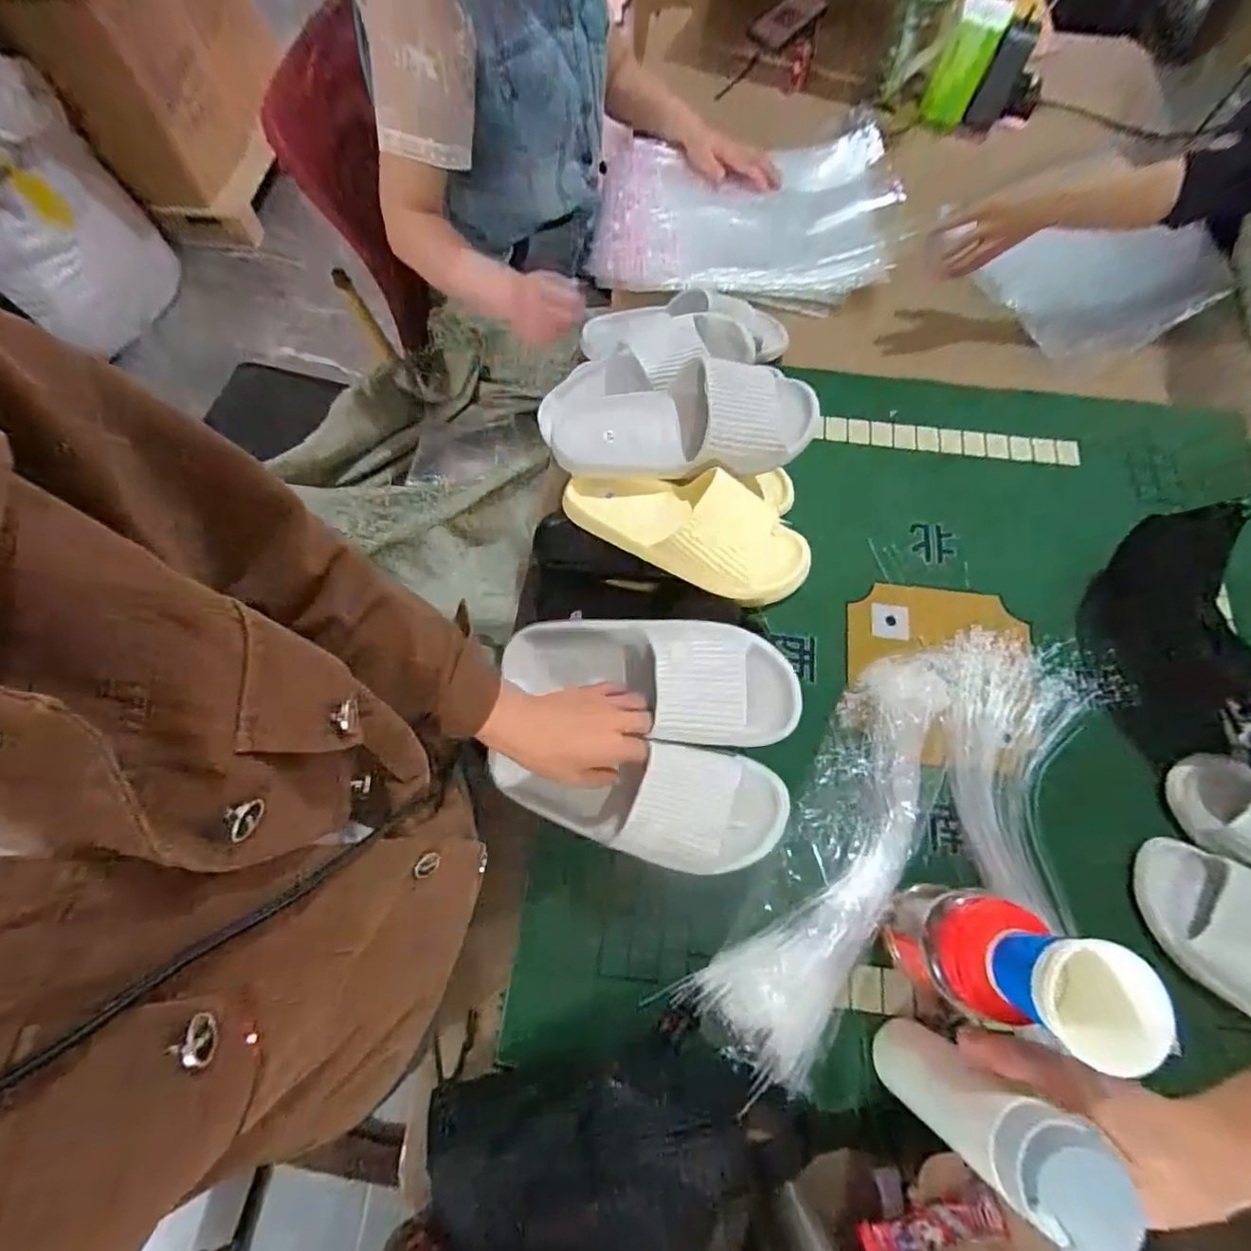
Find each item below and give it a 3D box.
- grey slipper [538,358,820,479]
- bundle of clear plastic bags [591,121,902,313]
[{"bbox_3d":[0.060,-0.212,0.590,0.291,0.072,0.110,-3,69,-1],"label":"grey slipper"},{"bbox_3d":[0.190,-0.692,0.946,0.486,0.057,0.413,3,69,1],"label":"bundle of clear plastic bags"}]

